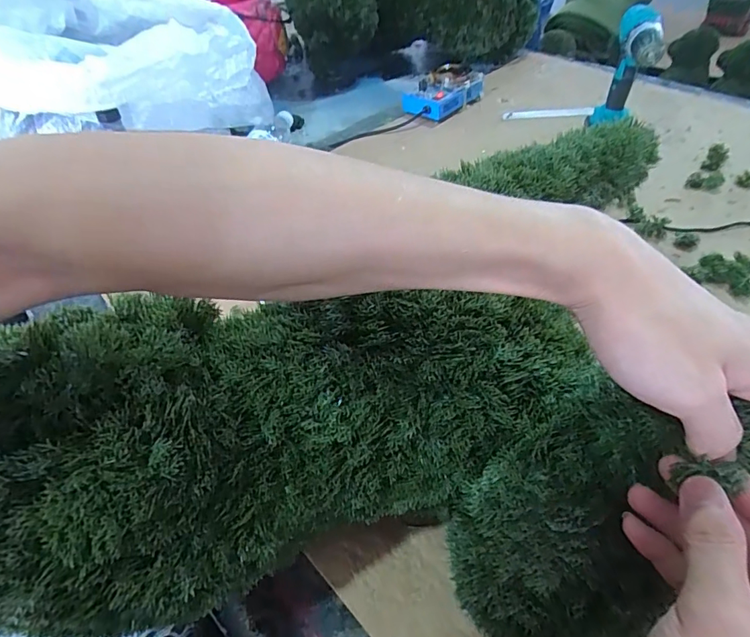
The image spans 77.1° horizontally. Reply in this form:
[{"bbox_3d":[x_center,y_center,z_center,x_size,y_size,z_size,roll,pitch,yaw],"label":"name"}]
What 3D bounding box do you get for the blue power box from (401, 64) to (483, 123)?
[{"bbox_3d":[0.132,-0.451,0.936,0.159,0.062,0.096,-36,55,-25],"label":"blue power box"}]

